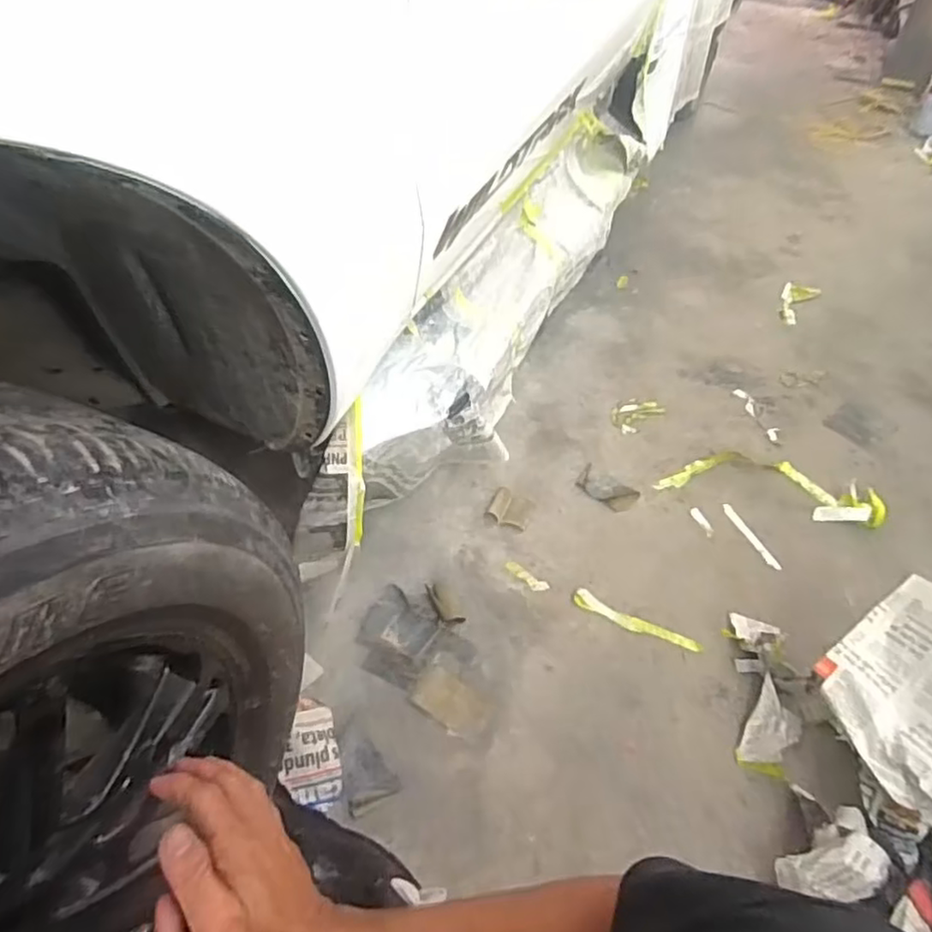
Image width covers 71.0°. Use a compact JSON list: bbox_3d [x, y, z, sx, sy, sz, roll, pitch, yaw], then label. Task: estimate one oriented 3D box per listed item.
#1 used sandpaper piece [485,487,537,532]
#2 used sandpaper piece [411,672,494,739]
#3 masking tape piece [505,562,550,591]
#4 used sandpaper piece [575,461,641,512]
[{"bbox_3d":[0.084,0.079,1.210,0.078,0.026,0.069,21,49,14],"label":"used sandpaper piece"},{"bbox_3d":[-0.020,0.352,0.966,0.115,0.014,0.070,24,50,22],"label":"used sandpaper piece"},{"bbox_3d":[0.104,0.189,1.125,0.085,0.005,0.026,38,55,26],"label":"masking tape piece"},{"bbox_3d":[0.271,0.047,1.259,0.113,0.022,0.074,24,50,23],"label":"used sandpaper piece"}]

